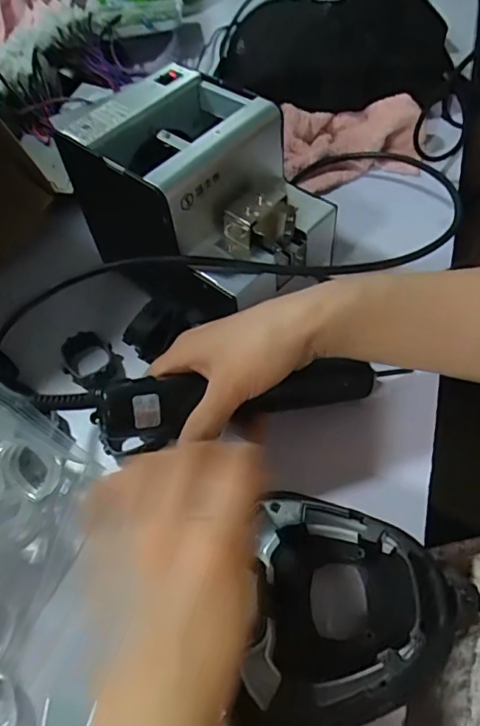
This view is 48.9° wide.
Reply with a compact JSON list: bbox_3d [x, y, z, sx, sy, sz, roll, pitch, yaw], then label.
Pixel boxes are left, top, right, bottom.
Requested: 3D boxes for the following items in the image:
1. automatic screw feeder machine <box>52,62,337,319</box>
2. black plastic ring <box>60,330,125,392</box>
[{"bbox_3d":[-0.027,-0.132,0.428,0.184,0.116,0.131,34,66,24],"label":"automatic screw feeder machine"},{"bbox_3d":[-0.126,-0.001,0.446,0.049,0.024,0.041,33,65,24],"label":"black plastic ring"}]

